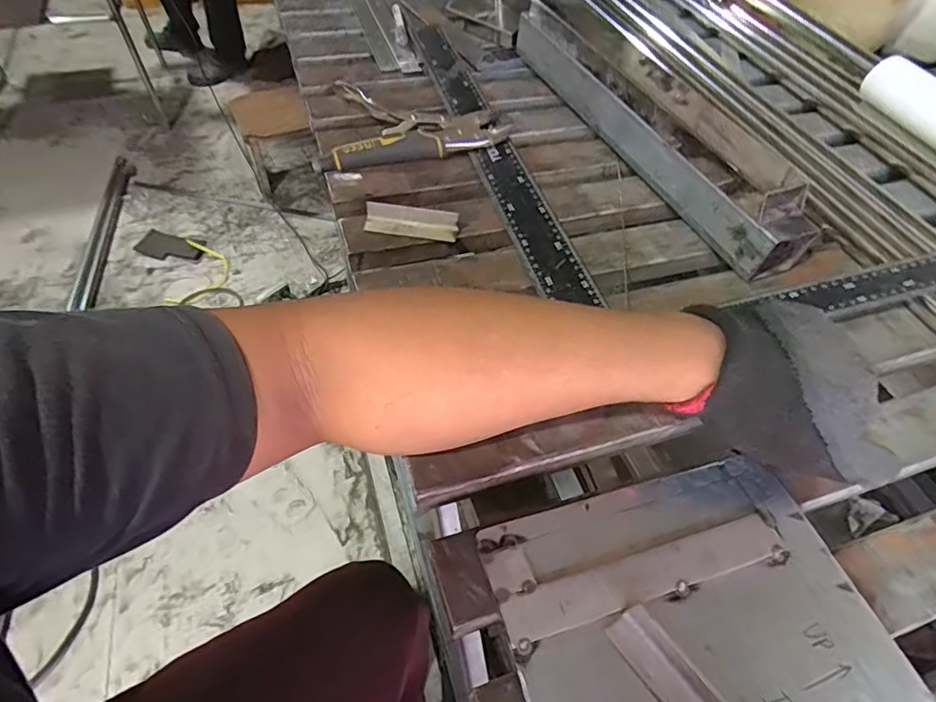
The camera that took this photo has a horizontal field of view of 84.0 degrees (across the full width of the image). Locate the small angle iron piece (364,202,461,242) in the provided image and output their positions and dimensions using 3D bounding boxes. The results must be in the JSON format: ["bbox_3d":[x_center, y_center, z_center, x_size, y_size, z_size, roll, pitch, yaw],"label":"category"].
[{"bbox_3d":[-0.051,-0.117,0.471,0.081,0.021,0.018,9,53,3],"label":"small angle iron piece"}]

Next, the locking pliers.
[{"bbox_3d":[-0.056,-0.240,0.563,0.192,0.025,0.132,1,52,-4],"label":"locking pliers"}]

